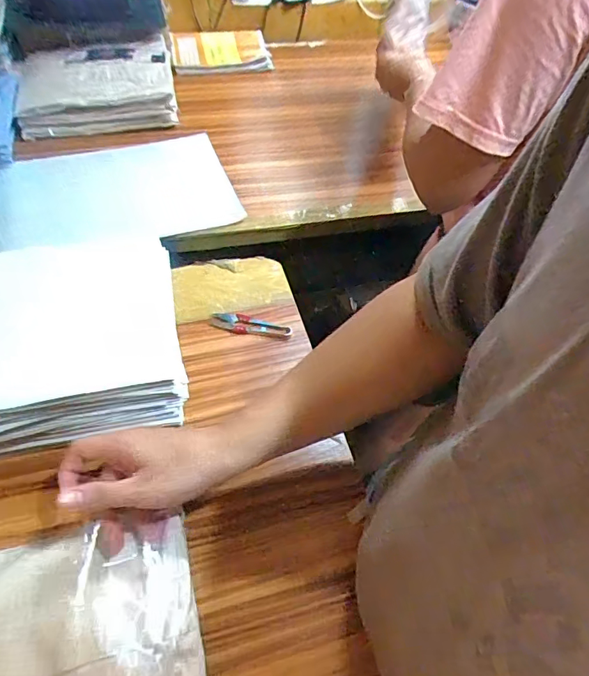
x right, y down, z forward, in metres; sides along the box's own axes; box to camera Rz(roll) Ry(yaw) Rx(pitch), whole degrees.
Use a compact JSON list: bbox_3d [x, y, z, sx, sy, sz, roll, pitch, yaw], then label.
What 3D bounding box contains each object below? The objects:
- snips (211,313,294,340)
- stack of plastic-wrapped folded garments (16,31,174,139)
[{"bbox_3d":[-0.056,-0.015,0.615,0.102,0.007,0.025,10,53,2],"label":"snips"},{"bbox_3d":[-0.329,-0.425,0.820,0.243,0.078,0.149,-10,54,-11],"label":"stack of plastic-wrapped folded garments"}]

